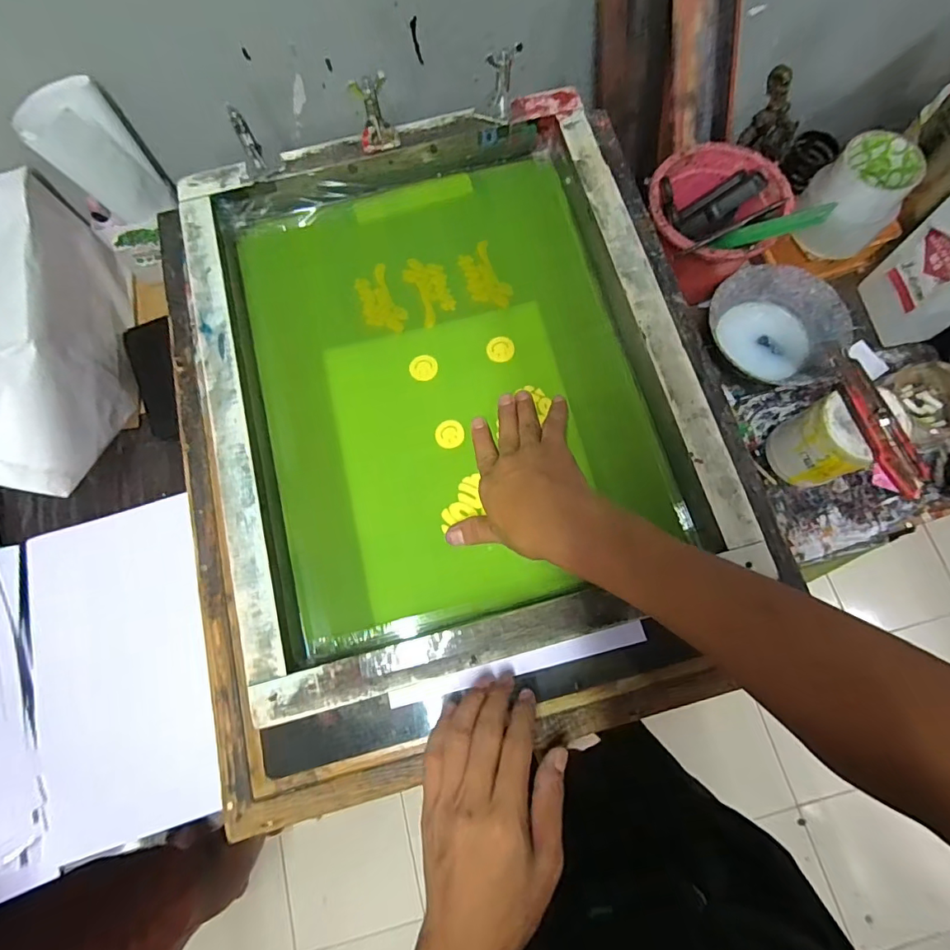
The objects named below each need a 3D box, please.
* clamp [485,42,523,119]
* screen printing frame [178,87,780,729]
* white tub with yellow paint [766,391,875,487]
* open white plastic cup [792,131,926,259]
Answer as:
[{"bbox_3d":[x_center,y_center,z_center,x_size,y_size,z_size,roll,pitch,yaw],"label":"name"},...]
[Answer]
[{"bbox_3d":[0.026,-0.384,0.482,0.031,0.059,0.018,12,55,5],"label":"clamp"},{"bbox_3d":[-0.028,-0.092,0.450,0.415,0.054,0.489,-16,76,-2],"label":"screen printing frame"},{"bbox_3d":[0.386,-0.039,0.534,0.076,0.117,0.079,-1,74,2],"label":"white tub with yellow paint"},{"bbox_3d":[0.437,-0.317,0.571,0.090,0.090,0.097,-1,74,2],"label":"open white plastic cup"}]

